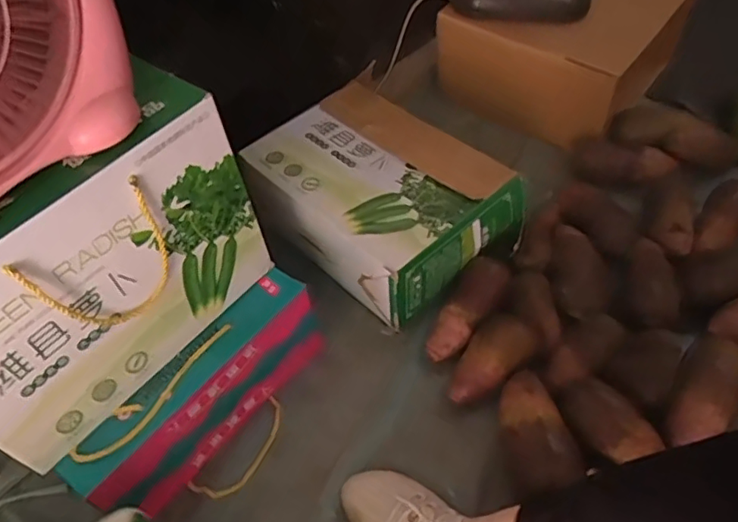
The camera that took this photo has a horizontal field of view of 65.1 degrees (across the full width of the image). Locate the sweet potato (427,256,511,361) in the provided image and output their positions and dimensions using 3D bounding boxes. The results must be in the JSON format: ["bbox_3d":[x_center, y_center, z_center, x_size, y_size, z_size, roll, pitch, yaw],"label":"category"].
[{"bbox_3d":[0.144,0.074,0.823,0.072,0.051,0.172,19,55,19],"label":"sweet potato"}]

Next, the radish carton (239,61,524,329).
[{"bbox_3d":[0.016,-0.101,0.918,0.274,0.139,0.392,-39,58,-23],"label":"radish carton"}]

